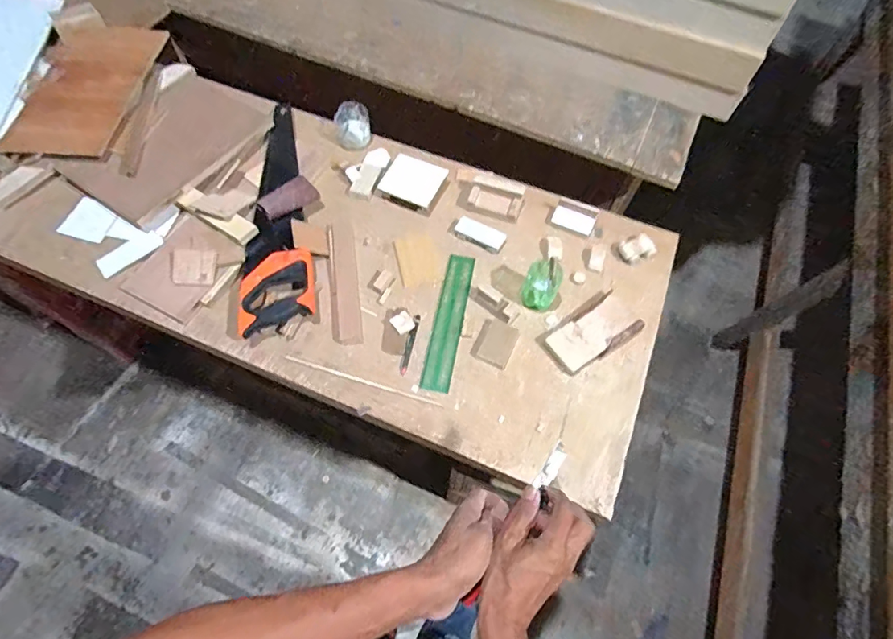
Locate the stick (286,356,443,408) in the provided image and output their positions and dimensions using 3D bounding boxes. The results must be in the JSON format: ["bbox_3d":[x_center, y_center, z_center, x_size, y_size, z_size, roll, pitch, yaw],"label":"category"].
[{"bbox_3d":[-0.129,0.094,0.725,0.253,0.010,0.010,17,66,6],"label":"stick"}]

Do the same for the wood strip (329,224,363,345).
[{"bbox_3d":[-0.175,-0.067,0.798,0.044,0.006,0.232,-7,66,-5],"label":"wood strip"}]

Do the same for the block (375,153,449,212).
[{"bbox_3d":[-0.064,-0.257,0.866,0.108,0.032,0.086,27,67,10],"label":"block"}]

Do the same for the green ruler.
[{"bbox_3d":[0.006,0.000,0.775,0.046,0.004,0.251,12,63,3],"label":"green ruler"}]

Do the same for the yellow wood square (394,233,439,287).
[{"bbox_3d":[-0.053,-0.109,0.834,0.066,0.011,0.107,-11,66,-7],"label":"yellow wood square"}]

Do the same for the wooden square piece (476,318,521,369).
[{"bbox_3d":[0.085,0.040,0.752,0.050,0.005,0.074,25,67,10],"label":"wooden square piece"}]

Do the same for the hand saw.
[{"bbox_3d":[-0.306,-0.209,0.838,0.118,0.044,0.515,-8,66,-5],"label":"hand saw"}]

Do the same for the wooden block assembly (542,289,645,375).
[{"bbox_3d":[0.243,0.023,0.759,0.158,0.019,0.077,-33,70,-16],"label":"wooden block assembly"}]

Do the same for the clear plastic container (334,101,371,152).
[{"bbox_3d":[-0.190,-0.396,0.940,0.069,0.047,0.084,-8,66,-5],"label":"clear plastic container"}]

